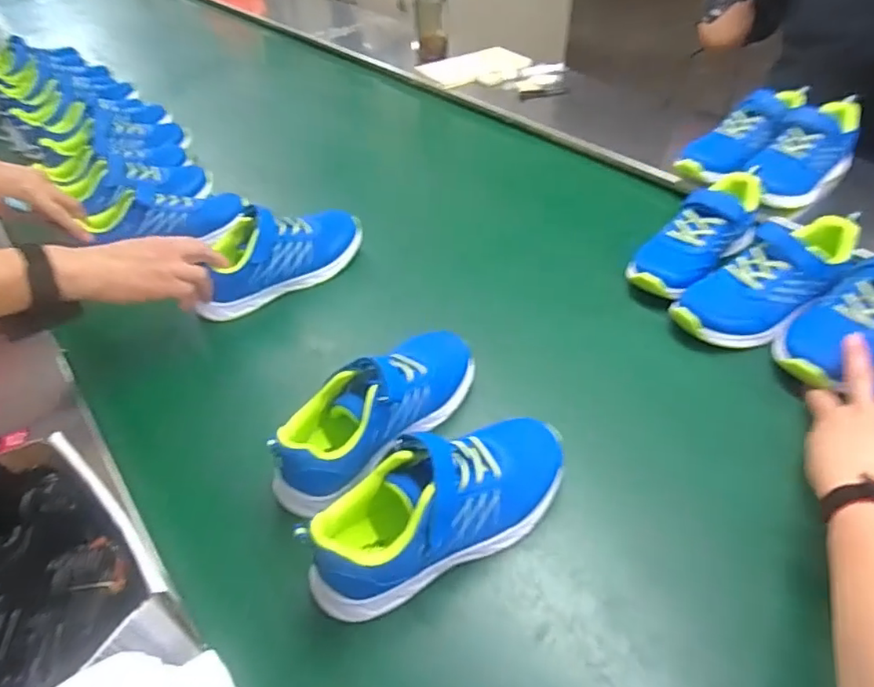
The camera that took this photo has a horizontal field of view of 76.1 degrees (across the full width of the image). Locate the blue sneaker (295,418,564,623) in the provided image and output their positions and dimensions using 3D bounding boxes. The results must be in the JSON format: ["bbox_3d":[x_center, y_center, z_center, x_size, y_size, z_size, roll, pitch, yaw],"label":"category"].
[{"bbox_3d":[0.003,0.124,0.428,0.219,0.091,0.076,-23,46,-17],"label":"blue sneaker"}]

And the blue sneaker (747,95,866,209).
[{"bbox_3d":[0.492,-0.256,0.746,0.098,0.084,0.202,29,53,31],"label":"blue sneaker"}]

